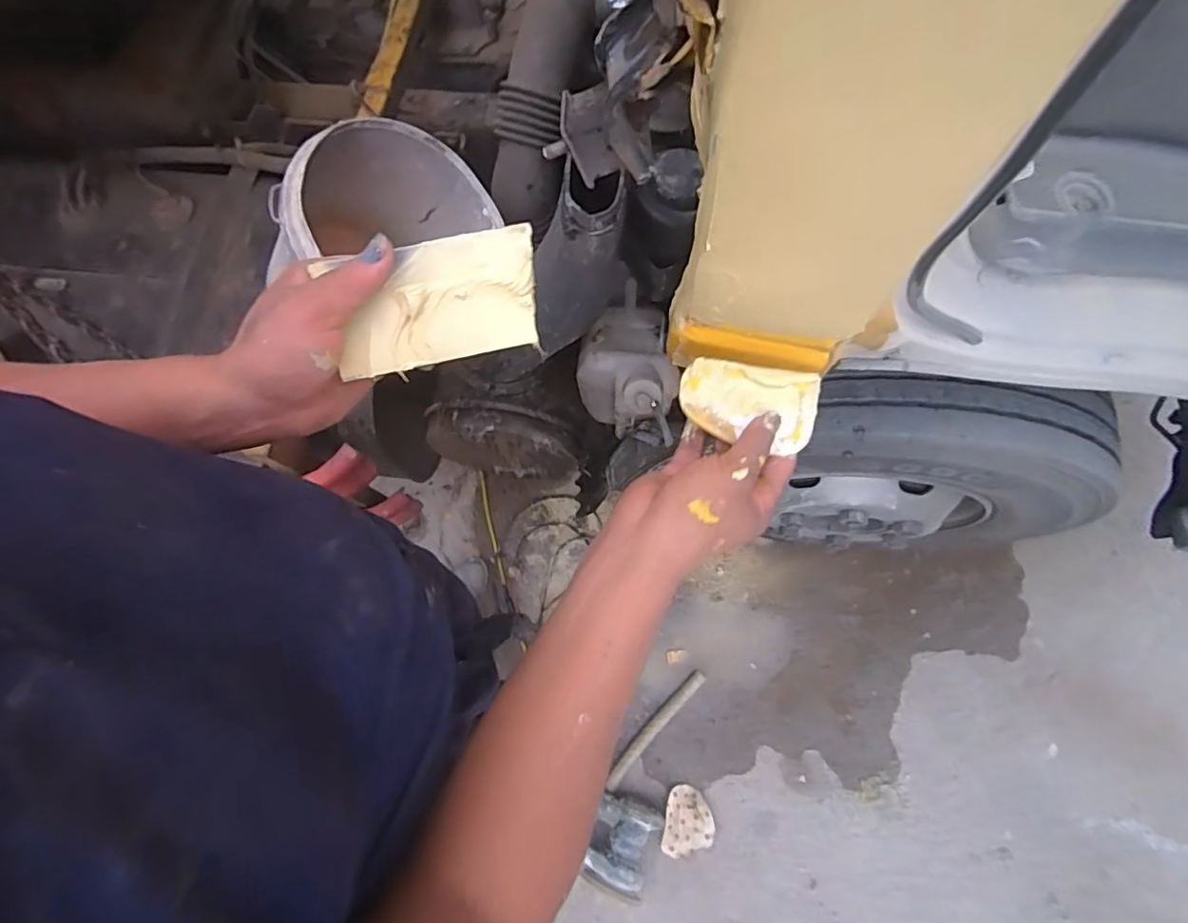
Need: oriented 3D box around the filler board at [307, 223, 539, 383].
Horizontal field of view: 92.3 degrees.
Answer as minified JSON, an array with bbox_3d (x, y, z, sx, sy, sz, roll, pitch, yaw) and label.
[{"bbox_3d":[-0.102,-0.102,0.368,0.129,0.007,0.074,-12,102,-3],"label":"filler board"}]

